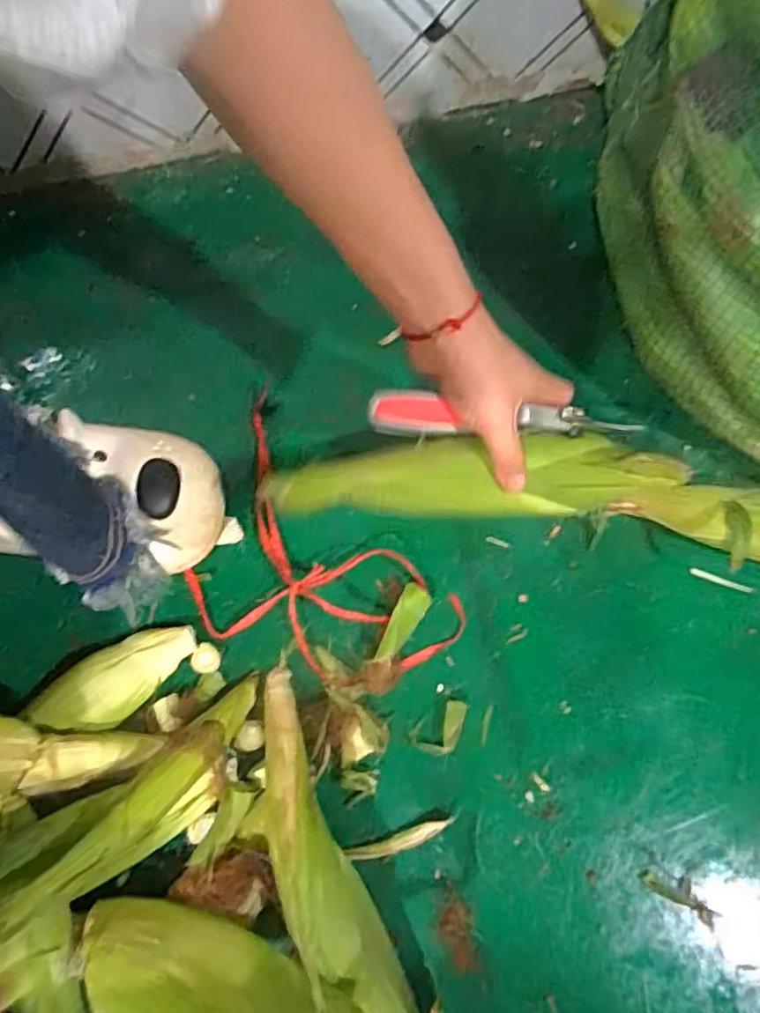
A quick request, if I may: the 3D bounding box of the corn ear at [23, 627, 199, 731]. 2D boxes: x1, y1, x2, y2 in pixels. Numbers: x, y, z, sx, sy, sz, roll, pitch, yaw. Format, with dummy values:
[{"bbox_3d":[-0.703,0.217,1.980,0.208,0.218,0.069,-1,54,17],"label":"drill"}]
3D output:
[{"bbox_3d":[-0.199,0.133,0.471,0.122,0.036,0.054,-26,75,-9],"label":"corn ear"}]

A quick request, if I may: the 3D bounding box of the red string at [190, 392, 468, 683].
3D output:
[{"bbox_3d":[-0.064,0.058,0.500,0.160,0.040,0.248,-41,78,-13],"label":"red string"}]

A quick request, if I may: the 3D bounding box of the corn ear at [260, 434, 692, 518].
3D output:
[{"bbox_3d":[0.076,-0.019,0.429,0.300,0.037,0.048,-3,73,-7],"label":"corn ear"}]

